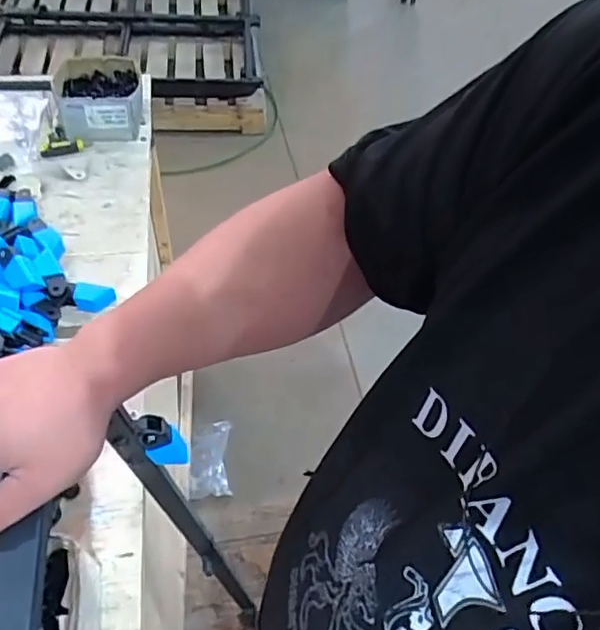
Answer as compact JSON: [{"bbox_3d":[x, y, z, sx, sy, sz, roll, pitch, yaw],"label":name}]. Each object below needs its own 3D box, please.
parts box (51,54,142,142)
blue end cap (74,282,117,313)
[{"bbox_3d":[-0.382,-0.410,1.147,0.163,0.081,0.186,-7,52,-10],"label":"parts box"},{"bbox_3d":[-0.298,-0.027,0.882,0.055,0.030,0.031,0,52,-5],"label":"blue end cap"}]

